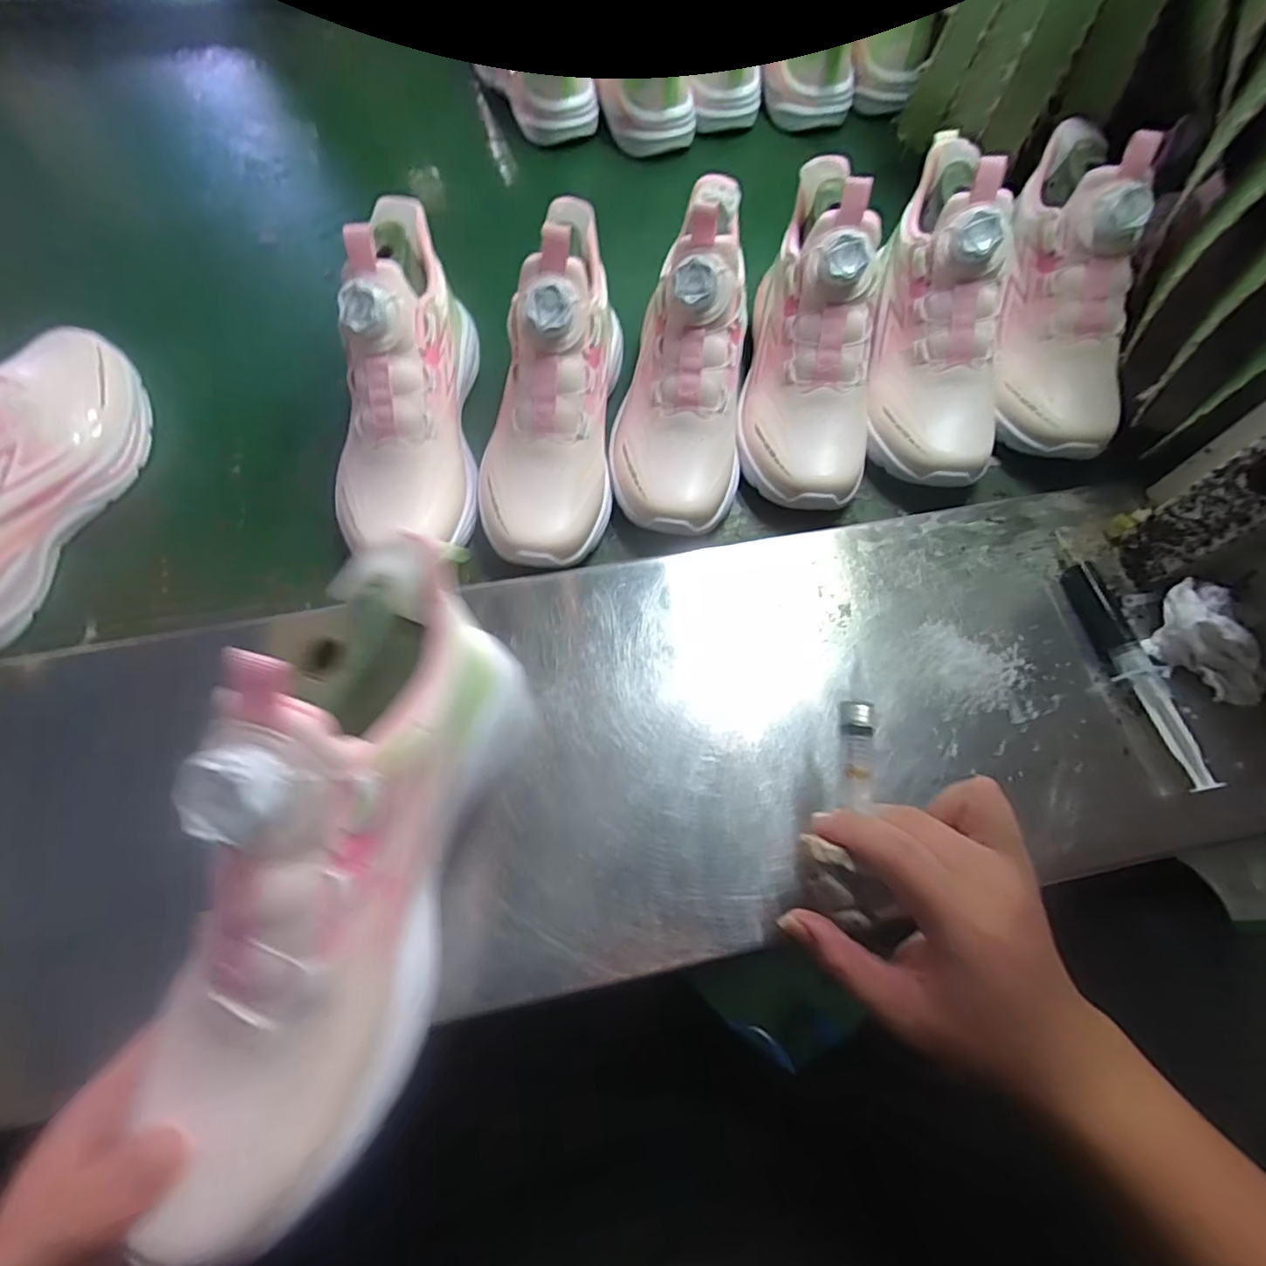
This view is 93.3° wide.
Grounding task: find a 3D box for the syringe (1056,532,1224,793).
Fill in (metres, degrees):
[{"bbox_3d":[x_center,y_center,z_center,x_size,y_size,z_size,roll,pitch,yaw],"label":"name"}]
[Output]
[{"bbox_3d":[0.307,0.013,0.369,0.027,0.021,0.166,-9,67,-4],"label":"syringe"}]

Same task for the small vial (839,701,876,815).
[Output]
[{"bbox_3d":[0.108,0.057,0.284,0.013,0.013,0.049,1,82,0],"label":"small vial"}]

